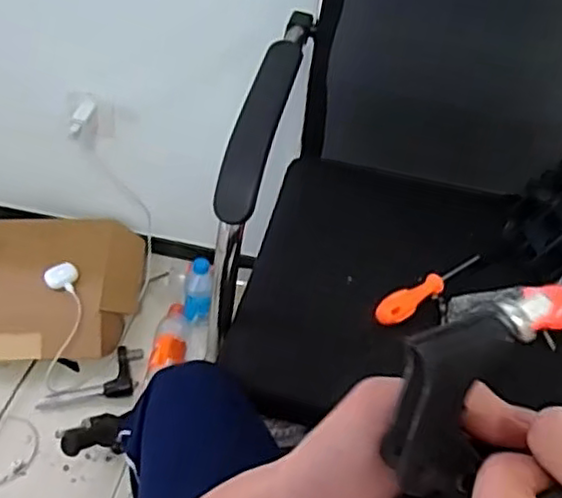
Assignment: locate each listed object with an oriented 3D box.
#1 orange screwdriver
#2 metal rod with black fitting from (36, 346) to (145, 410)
[{"bbox_3d":[0.189,0.042,0.845,0.185,0.023,0.037,-32,57,-30],"label":"orange screwdriver"},{"bbox_3d":[-0.345,0.232,1.218,0.186,0.024,0.093,-6,47,-11],"label":"metal rod with black fitting"}]

